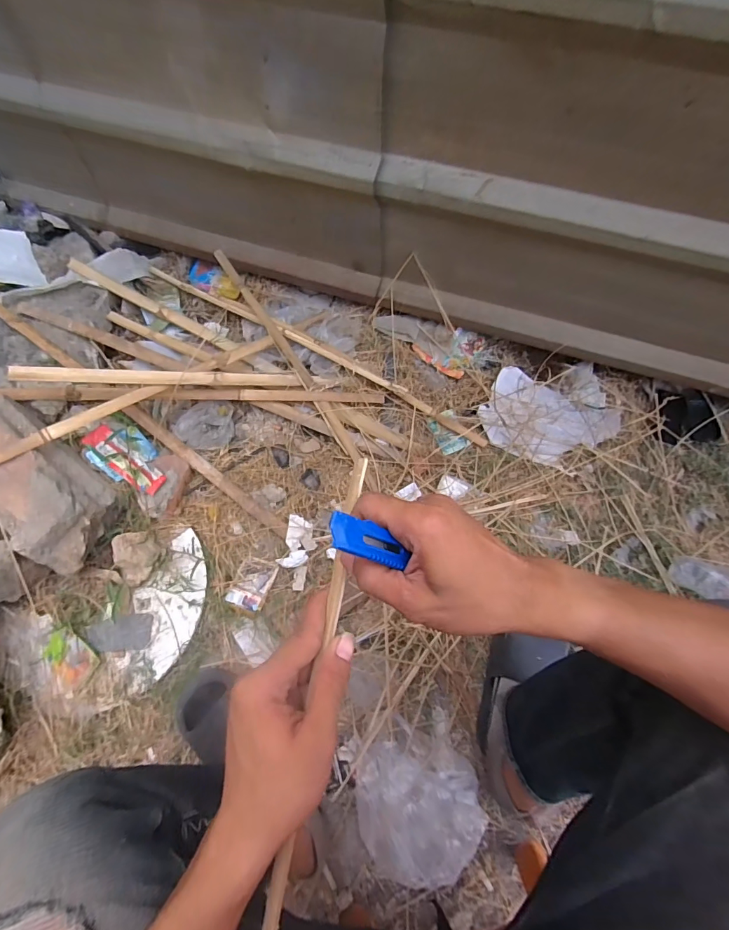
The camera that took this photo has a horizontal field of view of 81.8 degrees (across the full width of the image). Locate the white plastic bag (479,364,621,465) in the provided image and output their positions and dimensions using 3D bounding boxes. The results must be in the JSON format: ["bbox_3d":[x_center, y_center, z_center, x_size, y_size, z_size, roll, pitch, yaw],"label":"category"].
[{"bbox_3d":[0.403,-0.118,0.921,0.278,0.027,0.234,-1,67,0],"label":"white plastic bag"}]

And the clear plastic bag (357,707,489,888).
[{"bbox_3d":[0.083,0.518,0.654,0.190,0.084,0.186,-18,68,-8],"label":"clear plastic bag"}]

